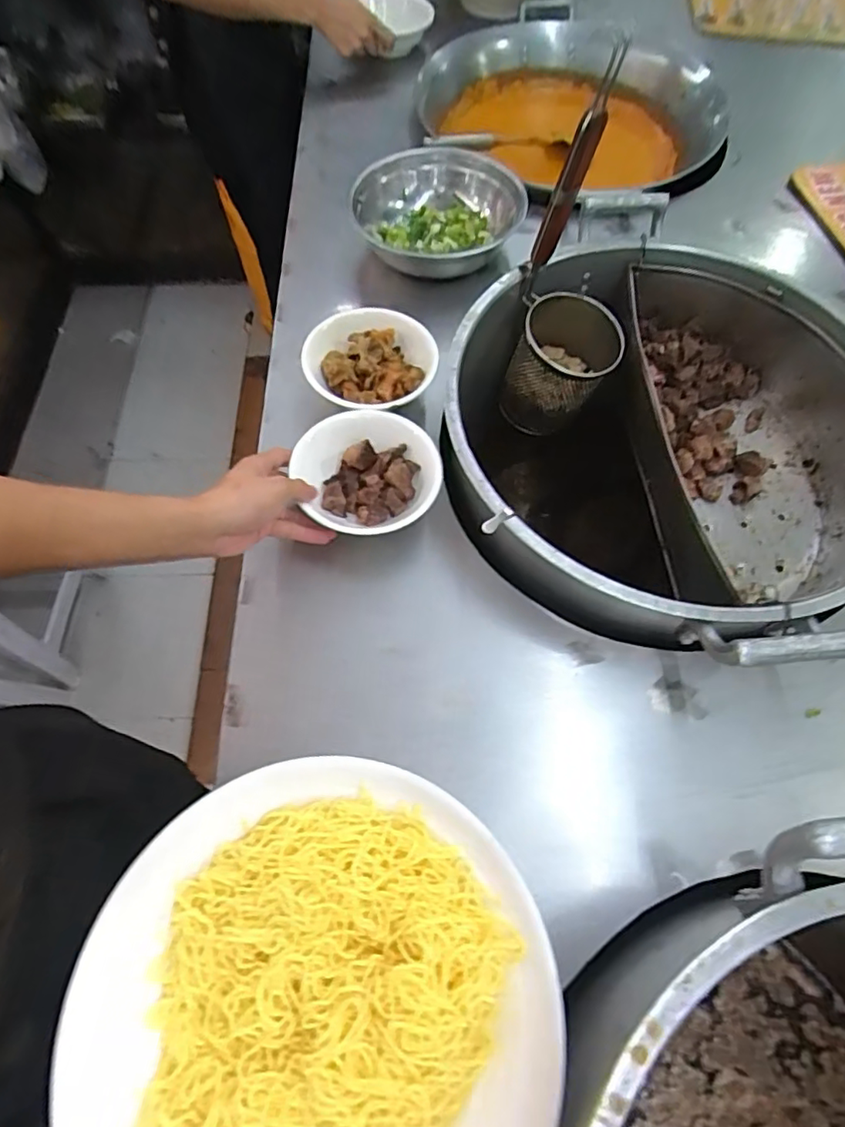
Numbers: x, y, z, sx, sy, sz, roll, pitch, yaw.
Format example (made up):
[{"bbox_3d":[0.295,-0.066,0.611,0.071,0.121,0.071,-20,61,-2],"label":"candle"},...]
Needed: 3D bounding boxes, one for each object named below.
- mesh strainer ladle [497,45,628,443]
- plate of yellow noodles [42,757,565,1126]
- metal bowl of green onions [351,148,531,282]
[{"bbox_3d":[0.167,-0.284,0.640,0.109,0.308,0.126,-39,68,-18],"label":"mesh strainer ladle"},{"bbox_3d":[-0.062,0.273,0.356,0.279,0.040,0.278,0,62,1],"label":"plate of yellow noodles"},{"bbox_3d":[0.022,-0.463,0.779,0.217,0.083,0.203,0,62,1],"label":"metal bowl of green onions"}]

